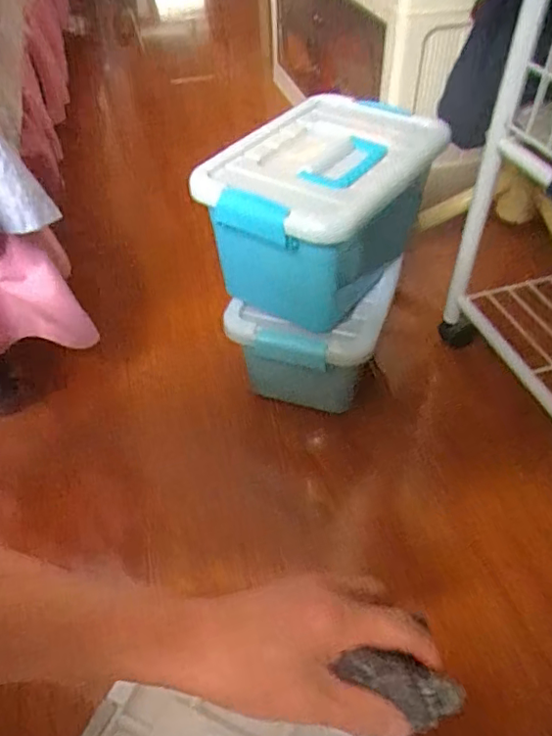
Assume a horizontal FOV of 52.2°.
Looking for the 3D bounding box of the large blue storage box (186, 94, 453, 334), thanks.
[{"bbox_3d":[0.056,-0.181,0.676,0.185,0.167,0.277,27,52,24],"label":"large blue storage box"}]

